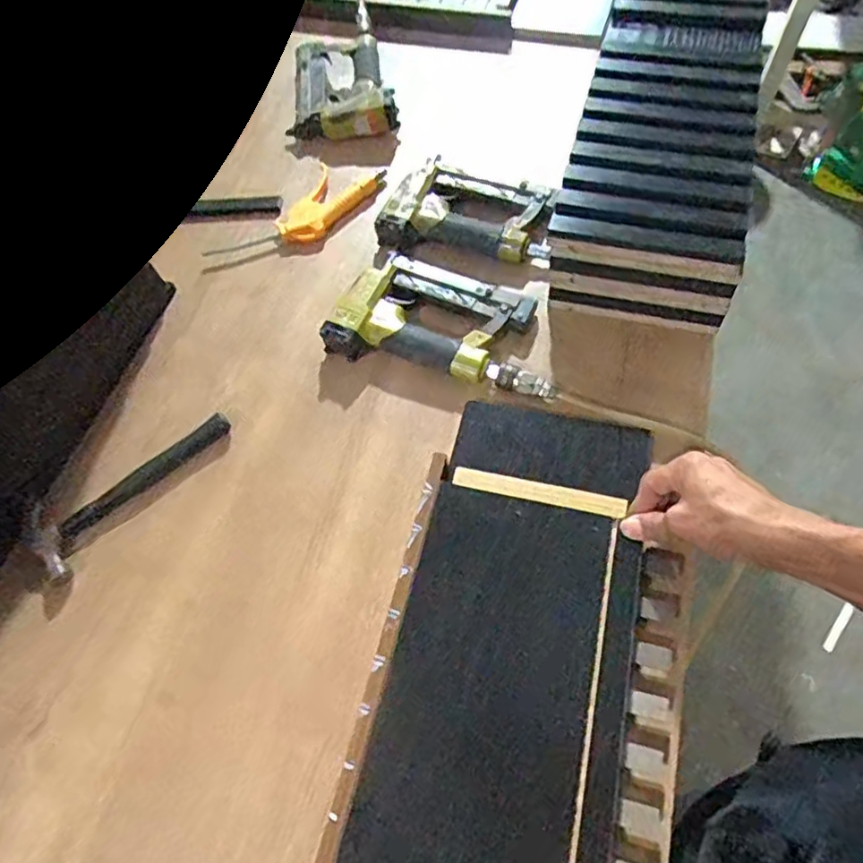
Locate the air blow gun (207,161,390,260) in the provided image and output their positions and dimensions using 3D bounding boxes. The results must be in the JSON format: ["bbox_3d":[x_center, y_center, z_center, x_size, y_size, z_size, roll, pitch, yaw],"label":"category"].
[{"bbox_3d":[-0.163,-0.264,0.755,0.088,0.029,0.211,39,70,22],"label":"air blow gun"}]

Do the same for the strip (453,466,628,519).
[{"bbox_3d":[0.093,0.051,0.539,0.146,0.005,0.023,12,54,9],"label":"strip"}]

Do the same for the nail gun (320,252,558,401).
[{"bbox_3d":[0.018,-0.118,0.656,0.233,0.041,0.132,12,63,11],"label":"nail gun"}]

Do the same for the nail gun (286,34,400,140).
[{"bbox_3d":[-0.123,-0.473,0.851,0.145,0.047,0.189,-6,61,1],"label":"nail gun"}]

